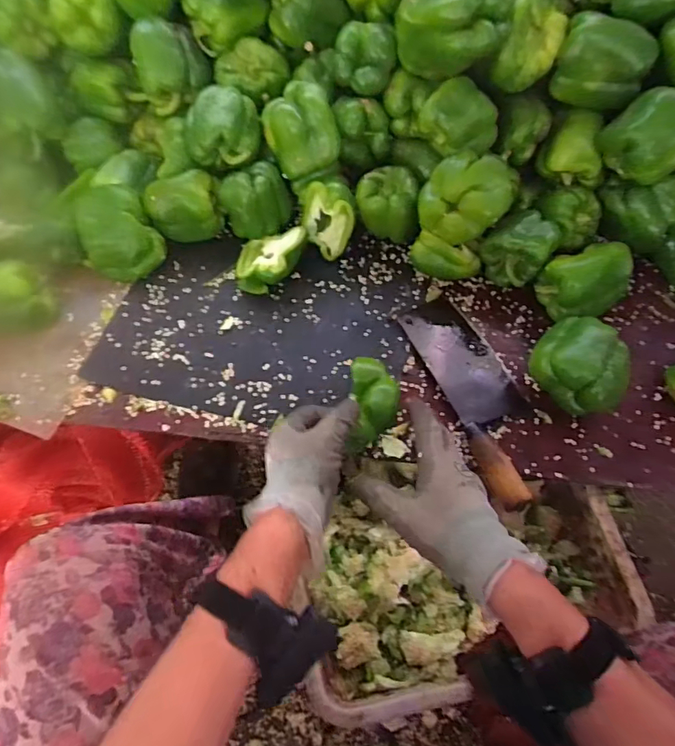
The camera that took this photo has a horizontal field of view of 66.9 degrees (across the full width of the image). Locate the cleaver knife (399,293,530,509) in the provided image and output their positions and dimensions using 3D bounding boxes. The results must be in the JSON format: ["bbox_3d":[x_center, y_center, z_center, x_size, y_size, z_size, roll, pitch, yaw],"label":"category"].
[{"bbox_3d":[0.166,0.015,0.594,0.089,0.041,0.271,-20,65,-7],"label":"cleaver knife"}]

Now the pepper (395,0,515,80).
[{"bbox_3d":[0.126,-0.384,0.577,0.140,0.088,0.074,6,50,29],"label":"pepper"}]

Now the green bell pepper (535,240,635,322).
[{"bbox_3d":[0.295,-0.110,0.610,0.091,0.078,0.078,-33,67,-12],"label":"green bell pepper"}]

